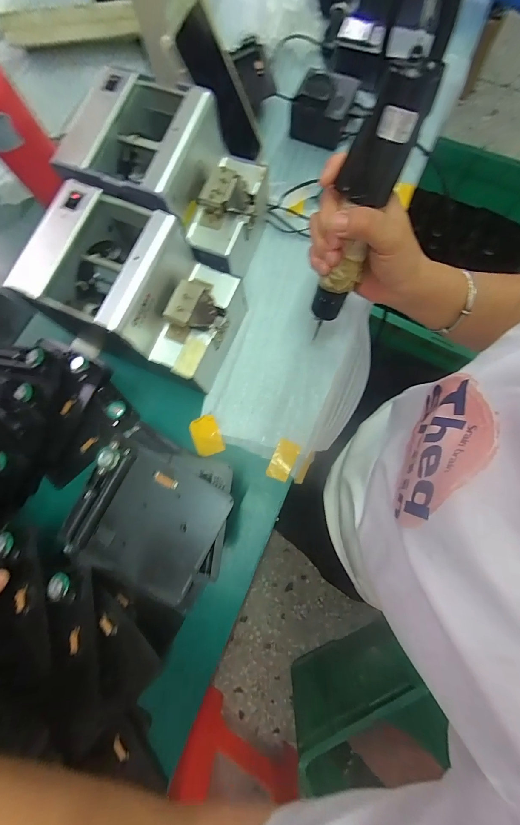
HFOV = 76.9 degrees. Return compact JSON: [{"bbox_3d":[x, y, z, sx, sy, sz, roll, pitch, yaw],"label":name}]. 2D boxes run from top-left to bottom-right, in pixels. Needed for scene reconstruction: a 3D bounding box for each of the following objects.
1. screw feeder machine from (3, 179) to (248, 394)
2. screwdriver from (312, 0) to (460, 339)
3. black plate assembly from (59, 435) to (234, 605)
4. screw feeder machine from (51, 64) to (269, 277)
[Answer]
[{"bbox_3d":[-0.122,-0.118,0.365,0.190,0.143,0.137,22,81,6],"label":"screw feeder machine"},{"bbox_3d":[0.085,-0.175,0.270,0.043,0.236,0.036,19,51,5],"label":"screwdriver"},{"bbox_3d":[-0.106,0.100,0.302,0.124,0.029,0.113,26,80,6],"label":"black plate assembly"},{"bbox_3d":[-0.093,-0.249,0.385,0.177,0.144,0.144,15,80,5],"label":"screw feeder machine"}]

